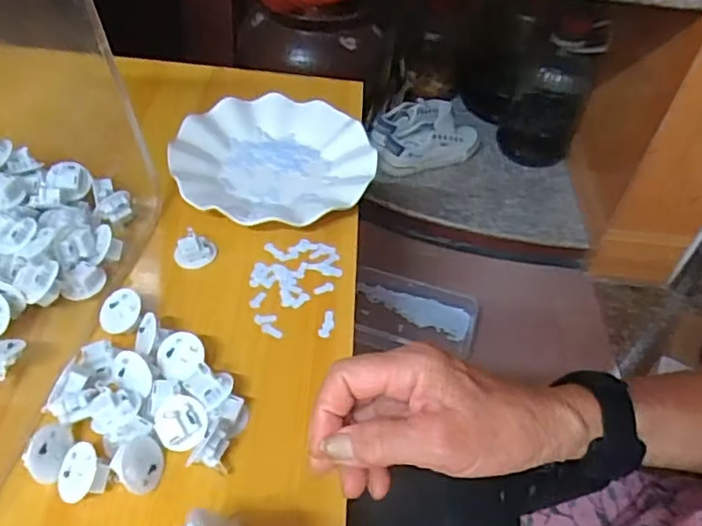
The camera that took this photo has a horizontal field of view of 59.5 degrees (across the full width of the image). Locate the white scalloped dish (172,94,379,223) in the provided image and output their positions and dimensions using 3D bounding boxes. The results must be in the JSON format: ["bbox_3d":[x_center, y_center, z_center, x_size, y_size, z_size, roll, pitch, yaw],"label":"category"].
[{"bbox_3d":[-0.070,-0.097,0.577,0.179,0.024,0.184,3,47,-4],"label":"white scalloped dish"}]

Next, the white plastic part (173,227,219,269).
[{"bbox_3d":[-0.126,-0.012,0.497,0.033,0.021,0.027,-9,49,-15],"label":"white plastic part"}]

